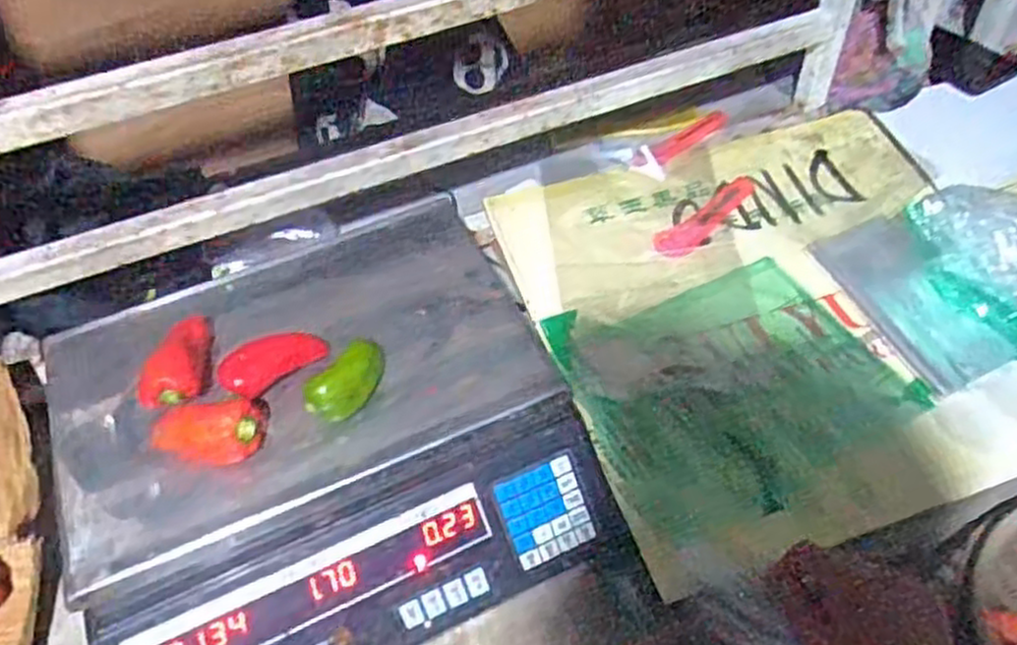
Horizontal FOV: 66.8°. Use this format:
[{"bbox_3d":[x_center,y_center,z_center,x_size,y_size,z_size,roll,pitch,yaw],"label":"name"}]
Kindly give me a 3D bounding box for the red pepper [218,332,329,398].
[{"bbox_3d":[-0.165,0.029,0.545,0.072,0.027,0.031,-25,54,-15],"label":"red pepper"}]

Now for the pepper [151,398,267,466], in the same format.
[{"bbox_3d":[-0.200,0.074,0.509,0.068,0.039,0.038,-6,51,-1],"label":"pepper"}]

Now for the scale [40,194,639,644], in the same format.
[{"bbox_3d":[-0.129,0.079,0.558,0.350,0.108,0.300,-21,53,-13],"label":"scale"}]

